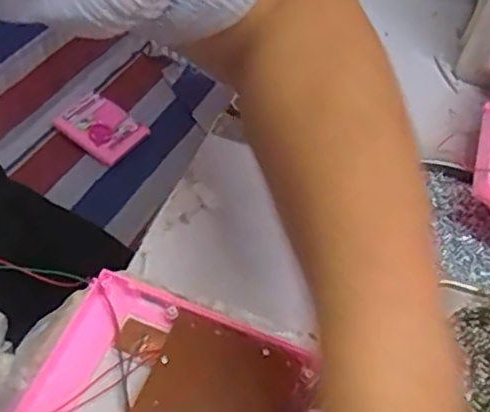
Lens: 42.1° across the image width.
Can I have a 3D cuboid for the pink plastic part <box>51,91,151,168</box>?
[{"bbox_3d":[-0.304,-0.167,1.352,0.157,0.019,0.129,42,61,5],"label":"pink plastic part"}]

